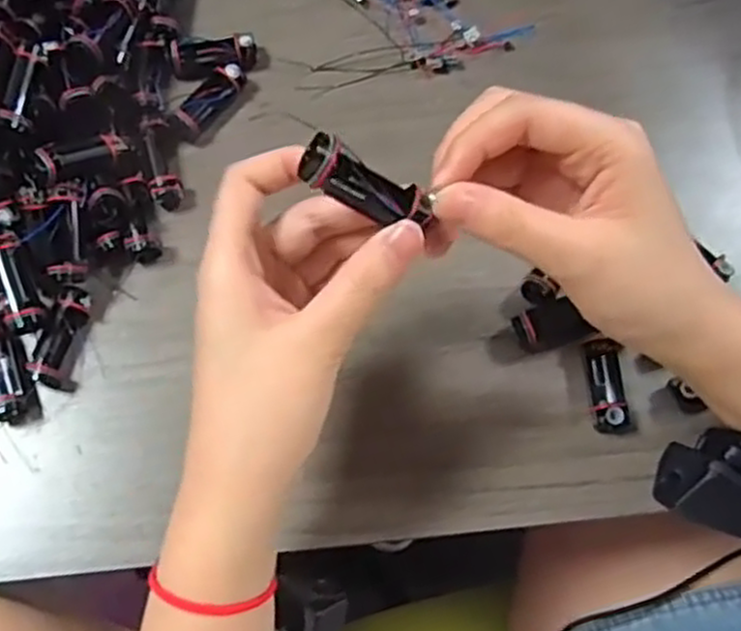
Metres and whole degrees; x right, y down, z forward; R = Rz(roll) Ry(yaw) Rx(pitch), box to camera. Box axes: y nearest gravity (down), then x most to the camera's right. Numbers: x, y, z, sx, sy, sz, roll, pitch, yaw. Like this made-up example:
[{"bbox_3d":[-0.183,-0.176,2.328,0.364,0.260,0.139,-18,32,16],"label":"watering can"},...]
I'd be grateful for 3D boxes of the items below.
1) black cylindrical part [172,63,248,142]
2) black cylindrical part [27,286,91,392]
[{"bbox_3d":[-0.088,-0.117,0.413,0.017,0.016,0.046,37,74,10],"label":"black cylindrical part"},{"bbox_3d":[-0.150,0.010,0.370,0.018,0.018,0.049,10,71,1],"label":"black cylindrical part"}]

